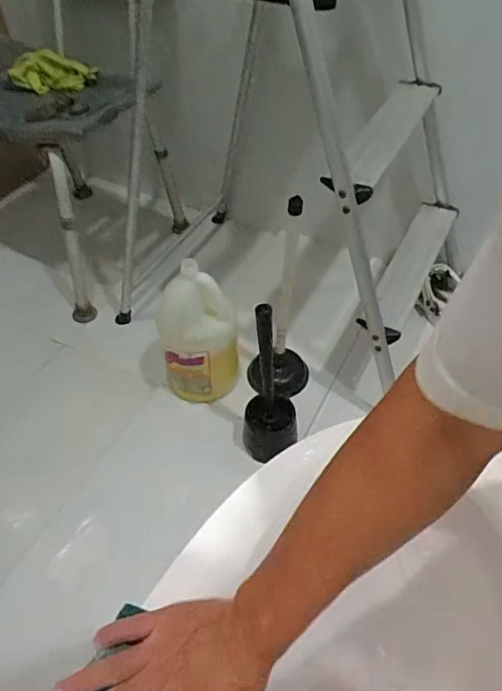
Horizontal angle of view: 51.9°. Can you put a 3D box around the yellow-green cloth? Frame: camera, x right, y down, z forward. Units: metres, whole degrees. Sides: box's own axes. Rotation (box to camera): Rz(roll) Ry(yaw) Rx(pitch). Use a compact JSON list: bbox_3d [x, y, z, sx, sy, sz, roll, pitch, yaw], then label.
[{"bbox_3d":[-0.428,-0.590,1.104,0.178,0.063,0.068,1,49,2],"label":"yellow-green cloth"}]

